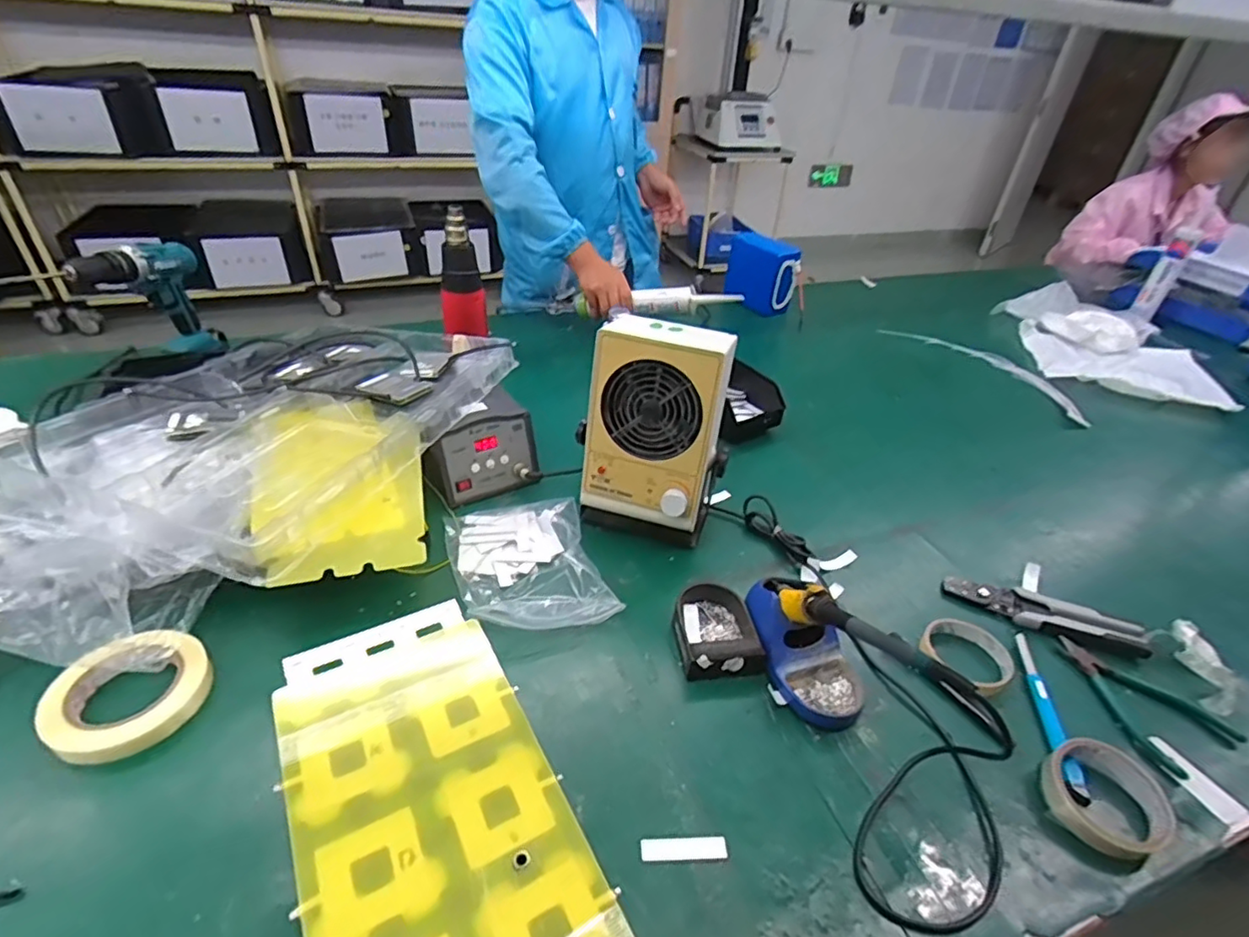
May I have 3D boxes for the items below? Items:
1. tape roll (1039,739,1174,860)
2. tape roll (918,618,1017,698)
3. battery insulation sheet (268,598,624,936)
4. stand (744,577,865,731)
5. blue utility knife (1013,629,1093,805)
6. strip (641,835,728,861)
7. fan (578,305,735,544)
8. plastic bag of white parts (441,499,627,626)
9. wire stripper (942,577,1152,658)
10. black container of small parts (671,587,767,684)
[{"bbox_3d":[0.408,0.273,0.507,0.105,0.026,0.087,-15,40,-25],"label":"tape roll"},{"bbox_3d":[0.356,0.189,0.625,0.084,0.020,0.084,3,36,-2],"label":"tape roll"},{"bbox_3d":[-0.102,0.200,0.328,0.137,0.005,0.309,-16,40,-26],"label":"battery insulation sheet"},{"bbox_3d":[0.177,0.163,0.584,0.091,0.084,0.149,-14,39,-24],"label":"stand"},{"bbox_3d":[0.406,0.229,0.578,0.022,0.009,0.177,11,36,9],"label":"blue utility knife"},{"bbox_3d":[0.046,0.289,0.459,0.065,0.004,0.017,1,36,-4],"label":"strip"},{"bbox_3d":[0.036,-0.039,0.707,0.159,0.245,0.122,19,38,20],"label":"fan"},{"bbox_3d":[-0.113,0.104,0.688,0.156,0.027,0.204,-10,38,-20],"label":"plastic bag of white parts"},{"bbox_3d":[0.471,0.161,0.679,0.200,0.021,0.052,17,38,17],"label":"wire stripper"},{"bbox_3d":[0.091,0.164,0.607,0.077,0.029,0.095,-3,36,-10],"label":"black container of small parts"}]

